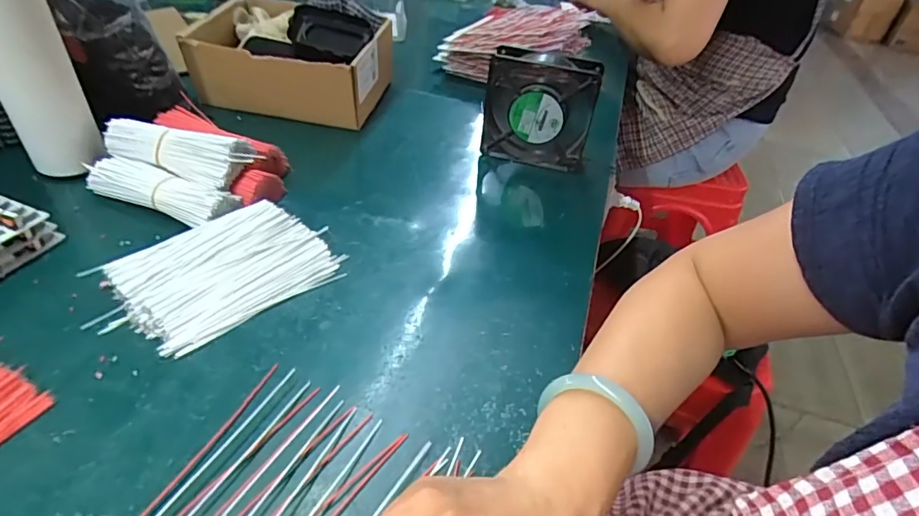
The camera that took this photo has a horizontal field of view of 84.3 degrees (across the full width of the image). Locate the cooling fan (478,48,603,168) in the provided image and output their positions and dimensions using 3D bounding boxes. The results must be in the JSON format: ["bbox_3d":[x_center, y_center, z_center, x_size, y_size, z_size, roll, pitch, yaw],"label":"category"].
[{"bbox_3d":[0.087,-0.154,0.565,0.117,0.135,0.032,4,40,-3],"label":"cooling fan"}]

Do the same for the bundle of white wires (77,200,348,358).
[{"bbox_3d":[-0.190,0.008,0.408,0.166,0.029,0.104,-26,50,-33],"label":"bundle of white wires"}]

